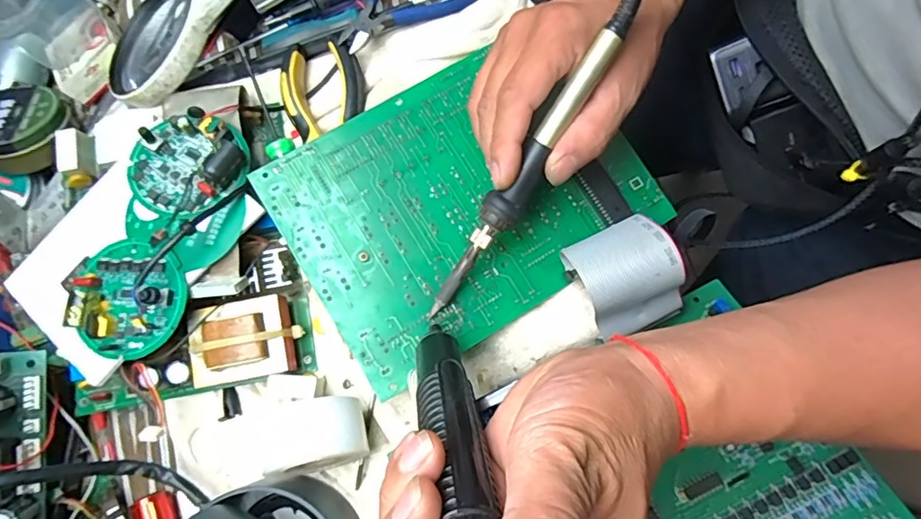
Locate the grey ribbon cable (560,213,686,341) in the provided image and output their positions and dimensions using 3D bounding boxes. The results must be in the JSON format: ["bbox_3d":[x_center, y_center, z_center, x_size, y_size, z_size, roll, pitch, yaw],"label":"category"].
[{"bbox_3d":[0.093,0.011,0.304,0.053,0.052,0.060,-25,76,3],"label":"grey ribbon cable"}]

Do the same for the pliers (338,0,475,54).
[{"bbox_3d":[-0.041,-0.187,0.380,0.079,0.023,0.114,39,86,14],"label":"pliers"}]

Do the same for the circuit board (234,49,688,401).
[{"bbox_3d":[0.003,-0.039,0.339,0.213,0.029,0.156,-32,78,-7],"label":"circuit board"}]

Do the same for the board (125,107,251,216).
[{"bbox_3d":[-0.170,-0.061,0.331,0.068,0.020,0.064,-2,78,8],"label":"board"}]

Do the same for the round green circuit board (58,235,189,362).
[{"bbox_3d":[-0.197,0.019,0.315,0.065,0.025,0.071,-2,78,8],"label":"round green circuit board"}]

